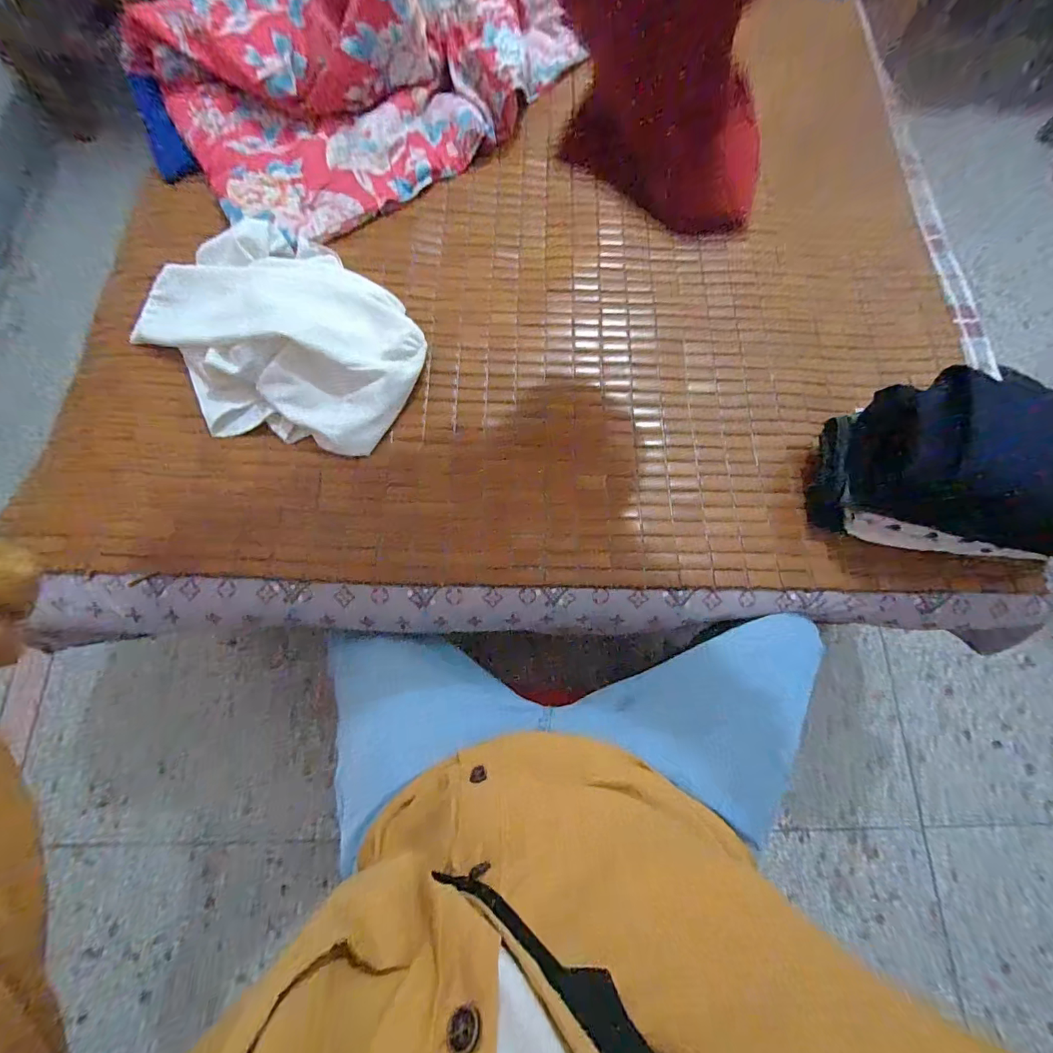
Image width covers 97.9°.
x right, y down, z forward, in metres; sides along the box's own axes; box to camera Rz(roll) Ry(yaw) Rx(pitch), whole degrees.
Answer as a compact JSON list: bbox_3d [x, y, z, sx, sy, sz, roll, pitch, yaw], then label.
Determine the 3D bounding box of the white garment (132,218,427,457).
[{"bbox_3d":[-0.332,-0.260,0.624,0.388,0.073,0.290,38,74,10],"label":"white garment"}]

